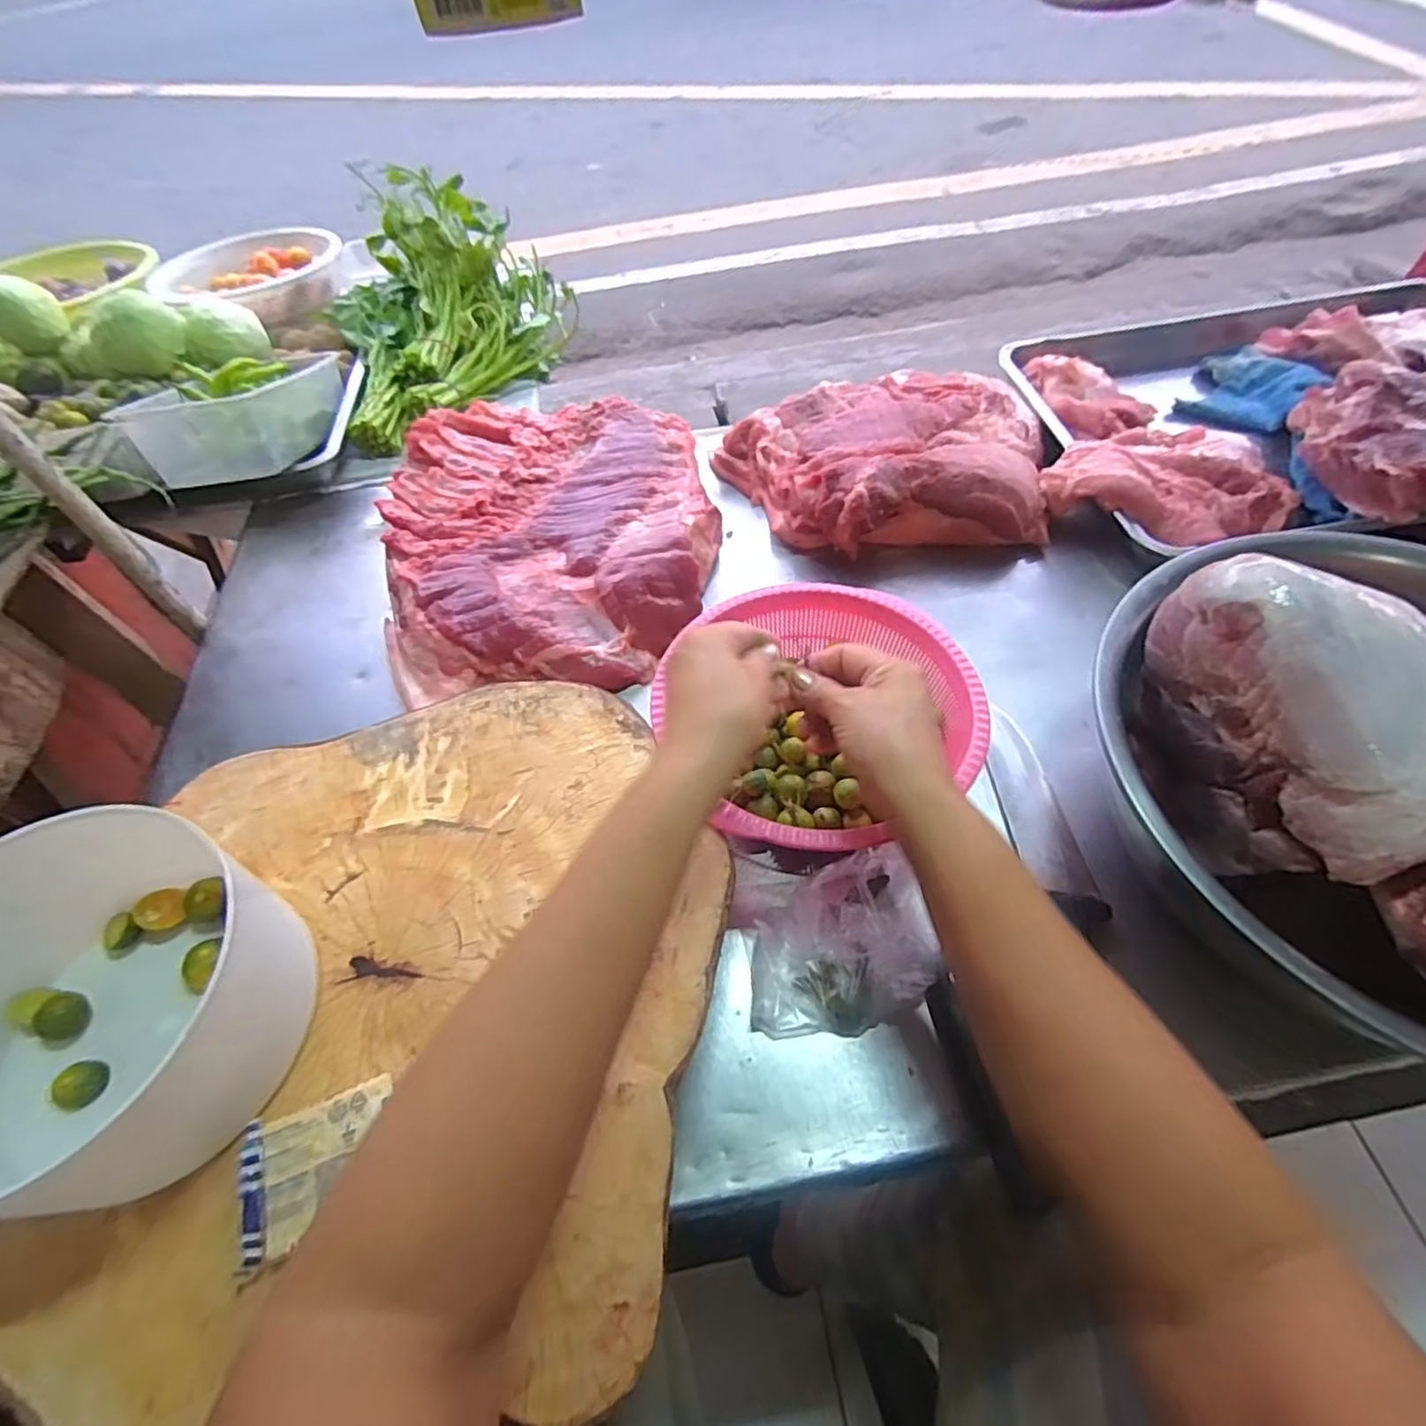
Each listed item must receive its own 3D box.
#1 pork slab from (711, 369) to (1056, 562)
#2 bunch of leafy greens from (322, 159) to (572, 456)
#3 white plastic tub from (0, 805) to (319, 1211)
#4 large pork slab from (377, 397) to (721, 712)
[{"bbox_3d":[0.205,-0.270,0.699,0.336,0.078,0.258,-19,58,-10],"label":"pork slab"},{"bbox_3d":[-0.350,-0.541,0.864,0.293,0.174,0.317,-20,59,-10],"label":"bunch of leafy greens"},{"bbox_3d":[-0.300,0.147,0.318,0.157,0.095,0.154,-1,57,1],"label":"white plastic tub"},{"bbox_3d":[-0.164,-0.185,0.685,0.329,0.083,0.369,-8,57,-3],"label":"large pork slab"}]

